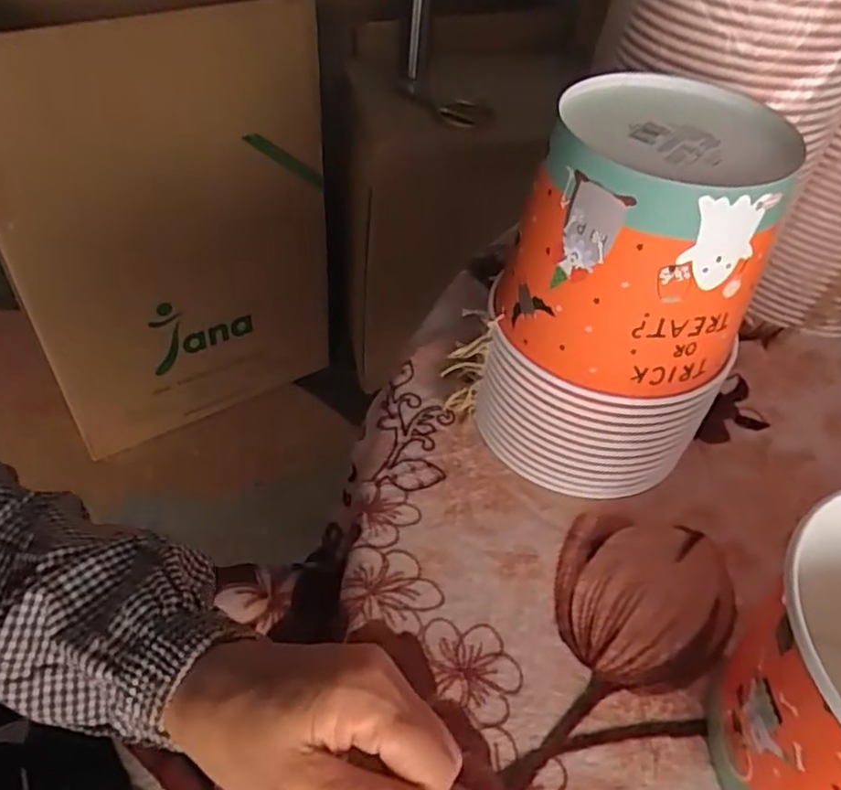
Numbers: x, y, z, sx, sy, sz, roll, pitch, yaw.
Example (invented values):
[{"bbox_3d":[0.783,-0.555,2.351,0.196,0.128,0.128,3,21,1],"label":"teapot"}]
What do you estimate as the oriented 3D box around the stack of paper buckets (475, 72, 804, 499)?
[{"bbox_3d":[0.123,-0.056,0.432,0.150,0.231,0.126,24,48,18],"label":"stack of paper buckets"}]

